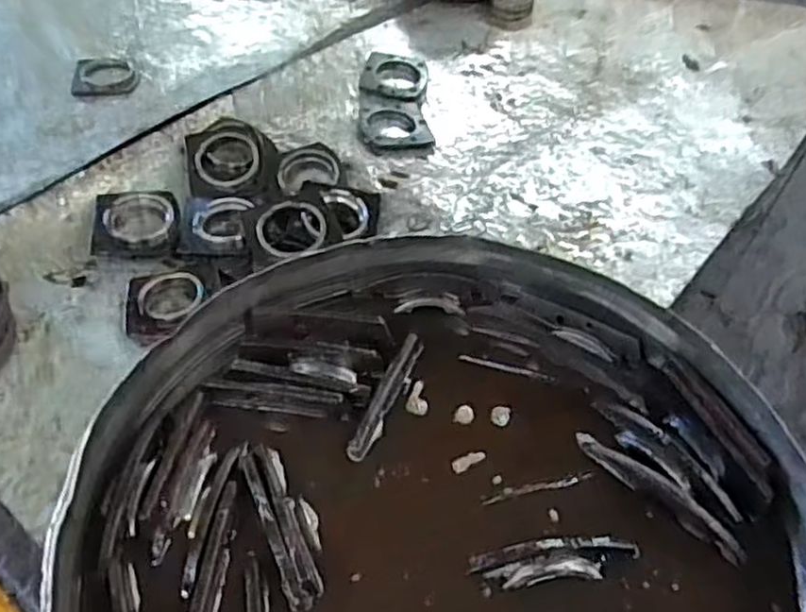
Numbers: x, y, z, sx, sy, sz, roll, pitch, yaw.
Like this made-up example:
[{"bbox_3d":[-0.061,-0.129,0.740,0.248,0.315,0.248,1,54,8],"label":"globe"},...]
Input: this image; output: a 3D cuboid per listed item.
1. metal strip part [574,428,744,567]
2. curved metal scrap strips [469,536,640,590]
[{"bbox_3d":[0.222,0.158,0.615,0.160,0.018,0.029,35,56,26],"label":"metal strip part"},{"bbox_3d":[0.123,0.205,0.573,0.134,0.013,0.031,-4,48,-5],"label":"curved metal scrap strips"}]

